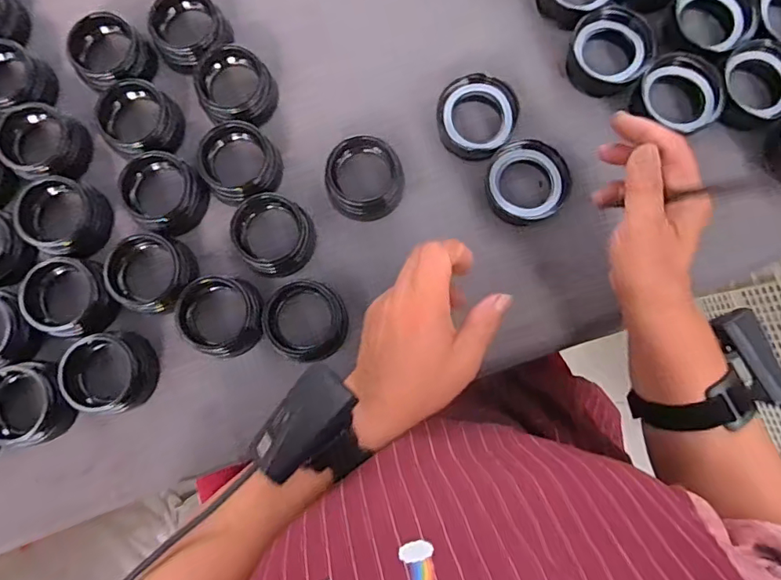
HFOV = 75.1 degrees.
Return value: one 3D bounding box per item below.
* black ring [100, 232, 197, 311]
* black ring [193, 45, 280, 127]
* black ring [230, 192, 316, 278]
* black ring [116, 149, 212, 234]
[{"bbox_3d":[-0.198,-0.014,0.416,0.066,0.029,0.060,0,82,1],"label":"black ring"},{"bbox_3d":[-0.134,-0.175,0.438,0.067,0.036,0.063,-25,82,-2],"label":"black ring"},{"bbox_3d":[-0.096,-0.047,0.415,0.062,0.021,0.063,0,82,1],"label":"black ring"},{"bbox_3d":[-0.188,-0.080,0.420,0.060,0.027,0.063,0,82,1],"label":"black ring"}]

